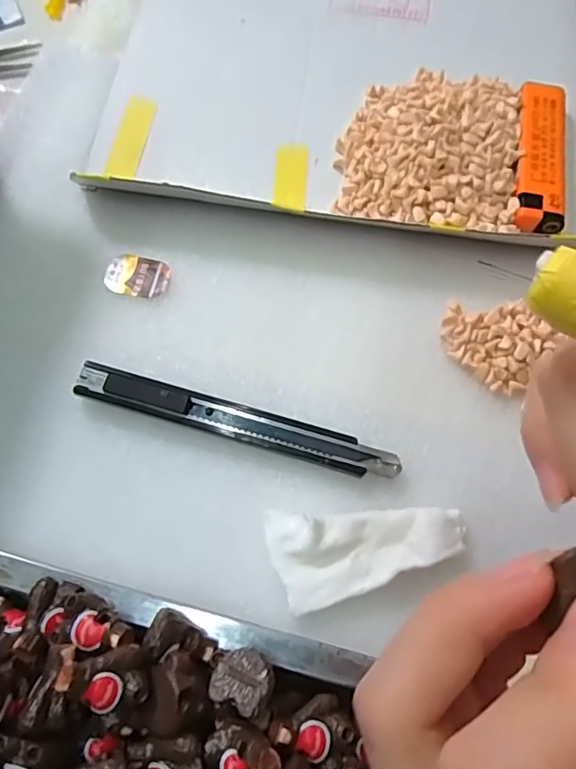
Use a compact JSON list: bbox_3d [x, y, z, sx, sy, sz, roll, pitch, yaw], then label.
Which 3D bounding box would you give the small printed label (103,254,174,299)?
[{"bbox_3d":[-0.070,-0.051,0.263,0.030,0.004,0.020,13,72,3],"label":"small printed label"}]

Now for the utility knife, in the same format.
[{"bbox_3d":[-0.021,0.015,0.236,0.134,0.010,0.015,16,72,4],"label":"utility knife"}]

